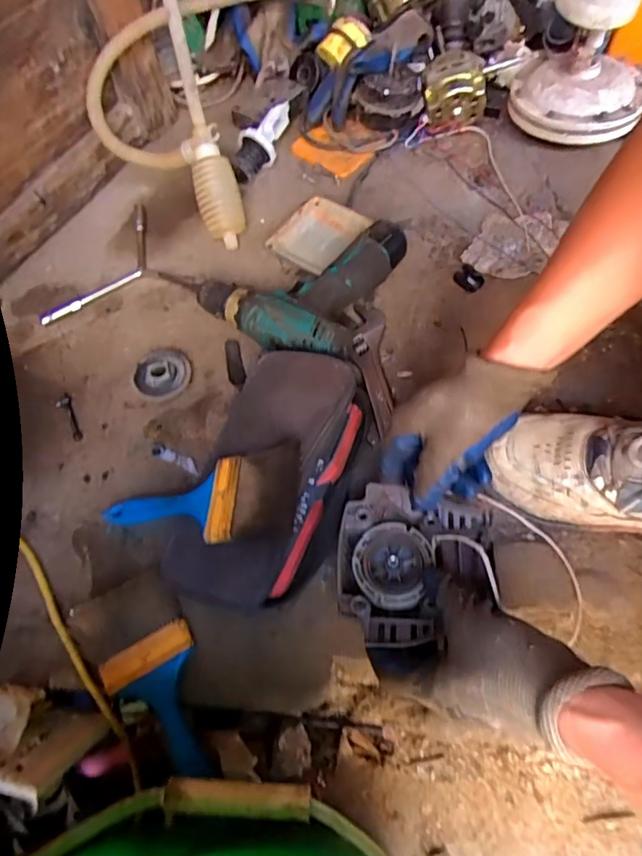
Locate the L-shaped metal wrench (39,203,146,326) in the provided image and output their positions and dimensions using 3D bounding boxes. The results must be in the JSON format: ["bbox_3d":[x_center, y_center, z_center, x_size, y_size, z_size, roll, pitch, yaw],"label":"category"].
[{"bbox_3d":[-0.256,-0.200,0.644,0.075,0.009,0.213,21,65,15],"label":"L-shaped metal wrench"}]

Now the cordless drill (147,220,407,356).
[{"bbox_3d":[-0.057,-0.176,0.592,0.252,0.061,0.184,22,66,15],"label":"cordless drill"}]

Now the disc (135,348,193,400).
[{"bbox_3d":[-0.169,-0.056,0.554,0.059,0.024,0.053,-26,63,-10],"label":"disc"}]

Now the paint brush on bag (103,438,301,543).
[{"bbox_3d":[-0.109,0.063,0.447,0.189,0.022,0.079,-11,59,22],"label":"paint brush on bag"}]

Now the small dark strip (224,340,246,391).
[{"bbox_3d":[-0.093,-0.068,0.558,0.017,0.016,0.069,-14,62,-4],"label":"small dark strip"}]

